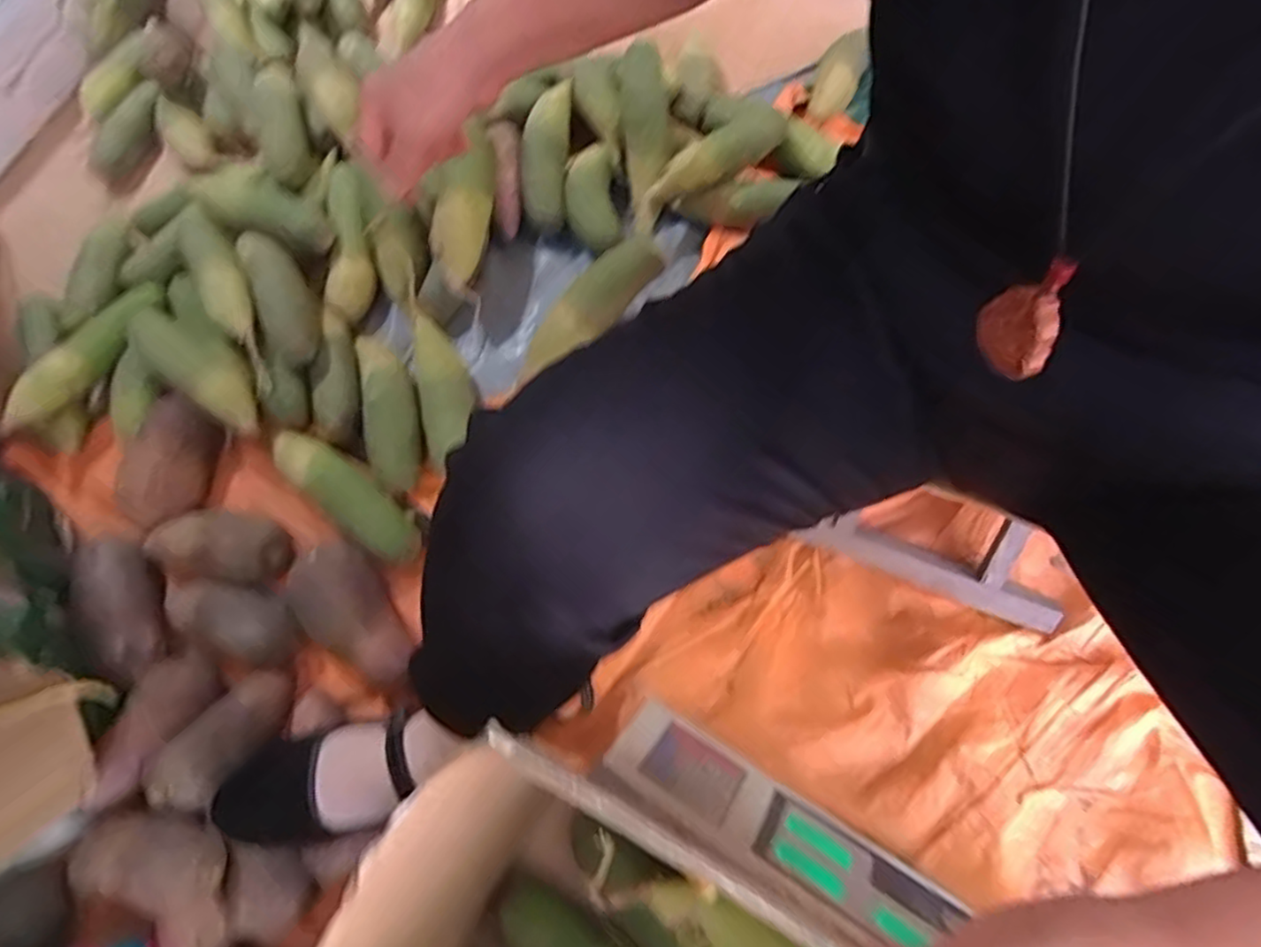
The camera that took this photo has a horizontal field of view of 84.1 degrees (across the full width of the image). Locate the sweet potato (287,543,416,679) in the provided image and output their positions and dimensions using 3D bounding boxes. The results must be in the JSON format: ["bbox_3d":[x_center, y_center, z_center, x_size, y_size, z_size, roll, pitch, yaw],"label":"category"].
[{"bbox_3d":[-0.258,0.134,0.663,0.075,0.063,0.153,-41,71,-16],"label":"sweet potato"}]

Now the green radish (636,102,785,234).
[{"bbox_3d":[0.089,-0.378,0.843,0.211,0.055,0.056,-34,69,0],"label":"green radish"}]

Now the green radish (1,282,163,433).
[{"bbox_3d":[-0.626,-0.141,0.800,0.047,0.049,0.227,20,67,10],"label":"green radish"}]

